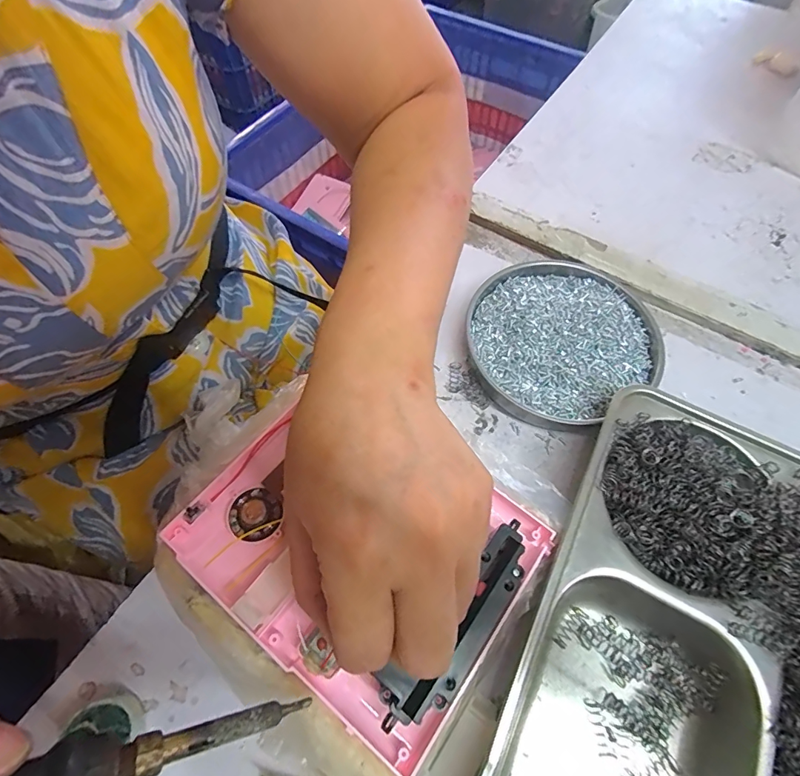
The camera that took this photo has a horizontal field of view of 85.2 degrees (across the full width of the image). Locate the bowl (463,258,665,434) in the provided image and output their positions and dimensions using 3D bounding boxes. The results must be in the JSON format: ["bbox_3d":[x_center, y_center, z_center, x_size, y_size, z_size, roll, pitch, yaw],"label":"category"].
[{"bbox_3d":[0.116,-0.036,0.318,0.133,0.018,0.132,0,62,0],"label":"bowl"}]

